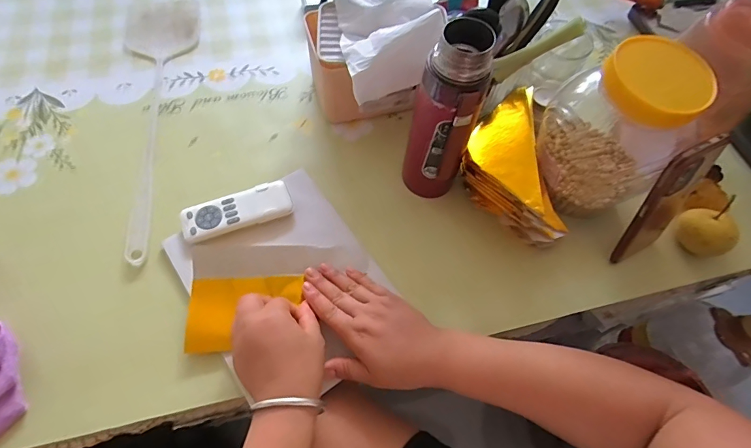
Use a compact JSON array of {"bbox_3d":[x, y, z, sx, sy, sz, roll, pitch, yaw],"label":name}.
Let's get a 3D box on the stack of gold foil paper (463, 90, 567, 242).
[{"bbox_3d":[0.162,-0.069,0.497,0.100,0.072,0.182,-8,63,-7],"label":"stack of gold foil paper"}]

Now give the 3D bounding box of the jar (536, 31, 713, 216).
[{"bbox_3d":[0.267,-0.109,0.456,0.137,0.170,0.125,1,63,-3],"label":"jar"}]

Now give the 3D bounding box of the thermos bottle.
[{"bbox_3d":[0.073,-0.105,0.445,0.066,0.212,0.058,31,65,12],"label":"thermos bottle"}]

